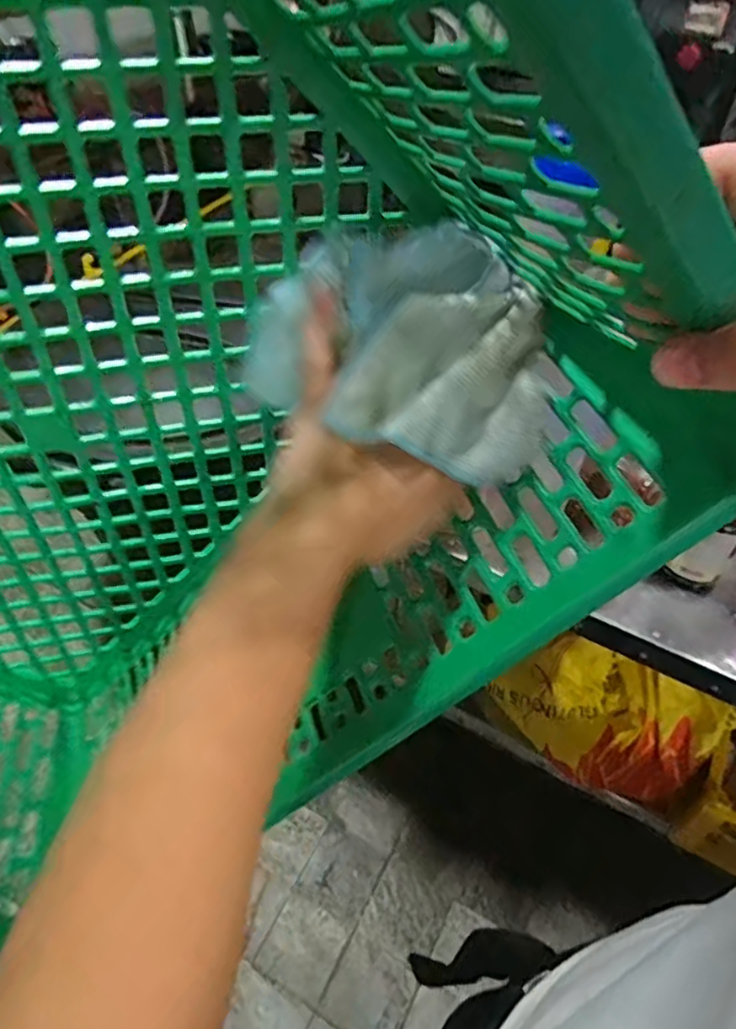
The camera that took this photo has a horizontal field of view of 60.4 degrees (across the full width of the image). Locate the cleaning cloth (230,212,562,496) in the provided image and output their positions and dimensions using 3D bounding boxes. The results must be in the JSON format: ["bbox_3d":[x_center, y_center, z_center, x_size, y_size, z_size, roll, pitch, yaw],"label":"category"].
[{"bbox_3d":[0.015,-0.083,0.299,0.152,0.077,0.087,35,56,27],"label":"cleaning cloth"}]

